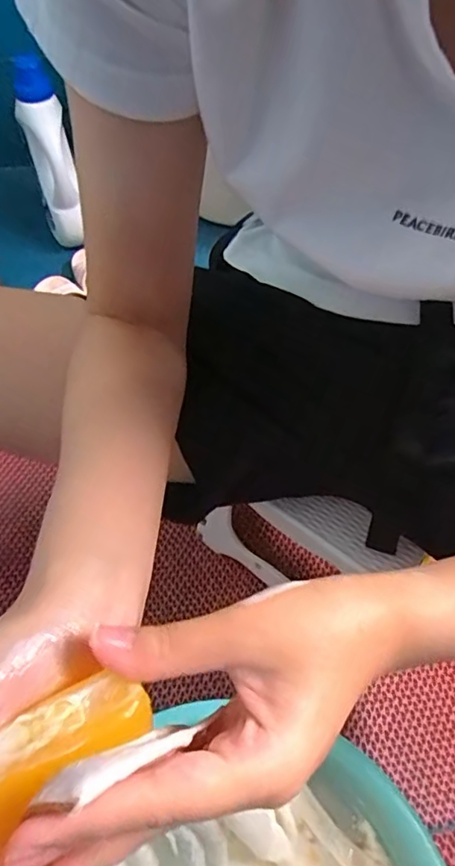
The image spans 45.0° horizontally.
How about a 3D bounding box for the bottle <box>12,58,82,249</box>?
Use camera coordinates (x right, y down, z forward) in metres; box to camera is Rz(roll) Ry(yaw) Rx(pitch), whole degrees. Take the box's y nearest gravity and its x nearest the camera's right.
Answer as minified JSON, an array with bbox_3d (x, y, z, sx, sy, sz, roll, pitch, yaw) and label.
[{"bbox_3d":[-0.301,-0.471,0.944,0.069,0.291,0.069,-9,32,-3],"label":"bottle"}]

